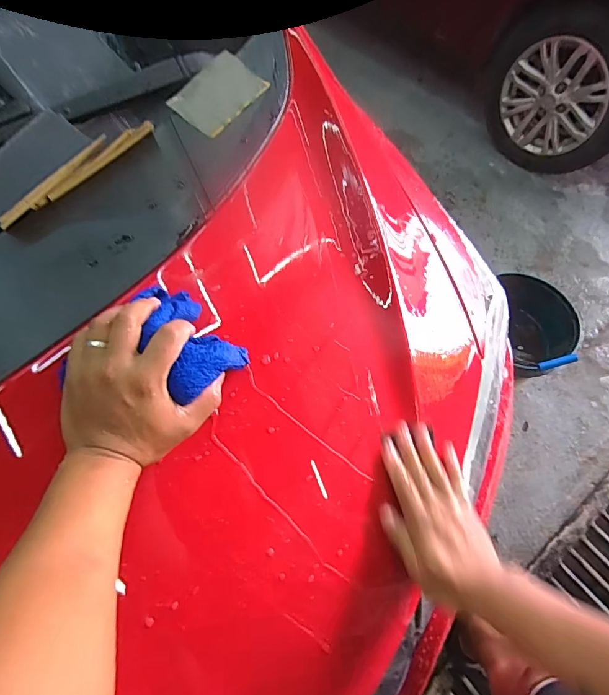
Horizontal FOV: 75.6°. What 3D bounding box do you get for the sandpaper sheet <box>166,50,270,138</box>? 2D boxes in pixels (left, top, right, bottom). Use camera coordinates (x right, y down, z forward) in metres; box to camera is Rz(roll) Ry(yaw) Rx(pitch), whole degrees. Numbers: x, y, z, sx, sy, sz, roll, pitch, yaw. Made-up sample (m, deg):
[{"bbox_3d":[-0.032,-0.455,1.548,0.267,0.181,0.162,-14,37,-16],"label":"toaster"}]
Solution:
[{"bbox_3d":[-0.107,-0.320,0.494,0.076,0.005,0.118,35,70,1],"label":"sandpaper sheet"}]

